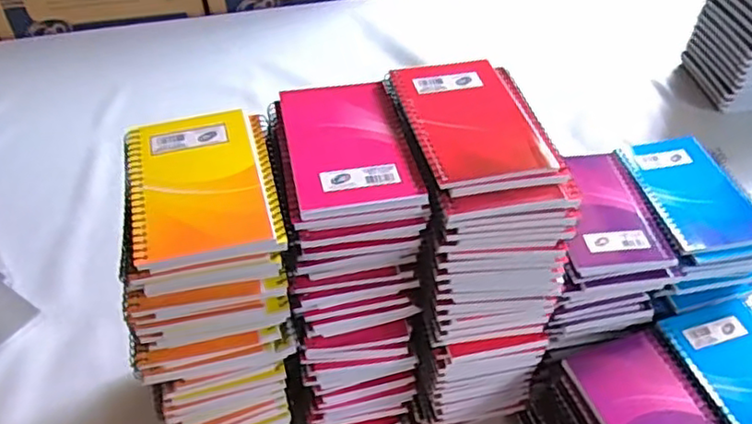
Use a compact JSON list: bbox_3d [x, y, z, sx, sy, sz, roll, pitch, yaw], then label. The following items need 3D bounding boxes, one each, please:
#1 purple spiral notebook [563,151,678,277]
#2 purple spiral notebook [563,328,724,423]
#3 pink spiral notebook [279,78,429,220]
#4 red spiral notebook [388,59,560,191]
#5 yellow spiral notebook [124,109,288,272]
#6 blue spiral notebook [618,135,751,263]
[{"bbox_3d":[0.189,-0.005,0.554,0.085,0.013,0.134,-6,45,-5],"label":"purple spiral notebook"},{"bbox_3d":[0.210,0.151,0.489,0.083,0.008,0.131,-15,46,-14],"label":"purple spiral notebook"},{"bbox_3d":[-0.018,-0.049,0.450,0.082,0.009,0.133,-7,45,-6],"label":"pink spiral notebook"},{"bbox_3d":[0.066,-0.066,0.458,0.087,0.008,0.122,-8,49,-14],"label":"red spiral notebook"},{"bbox_3d":[-0.111,-0.019,0.419,0.091,0.012,0.127,-10,45,-9],"label":"yellow spiral notebook"},{"bbox_3d":[0.276,-0.019,0.575,0.091,0.016,0.143,-9,45,-8],"label":"blue spiral notebook"}]

